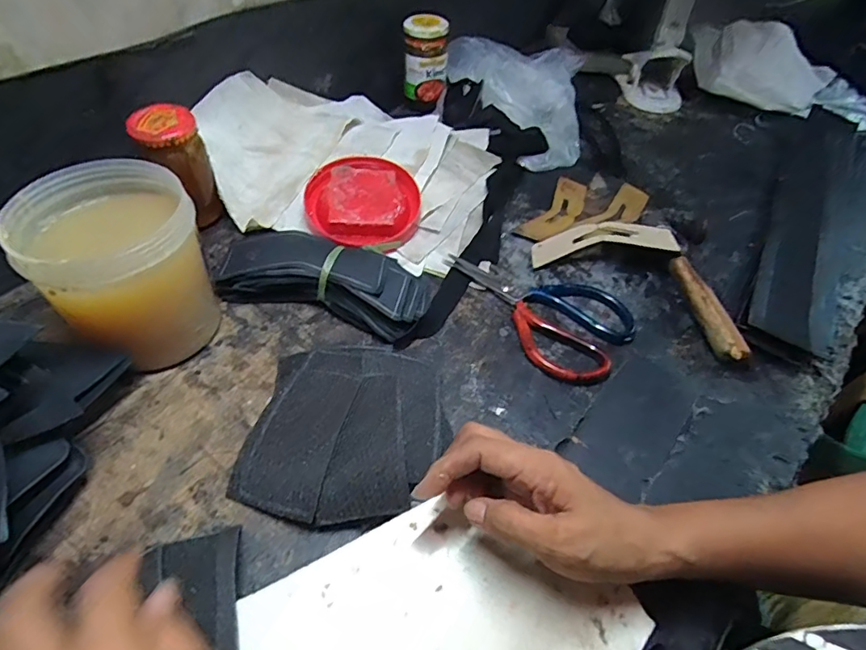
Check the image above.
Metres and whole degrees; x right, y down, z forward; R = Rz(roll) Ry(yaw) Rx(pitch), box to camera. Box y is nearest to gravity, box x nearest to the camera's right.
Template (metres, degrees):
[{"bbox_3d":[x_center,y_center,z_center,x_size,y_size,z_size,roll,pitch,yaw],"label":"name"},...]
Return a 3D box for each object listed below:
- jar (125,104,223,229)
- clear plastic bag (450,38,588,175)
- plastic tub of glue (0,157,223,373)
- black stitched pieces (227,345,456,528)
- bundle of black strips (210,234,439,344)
[{"bbox_3d":[-0.251,-0.151,0.505,0.051,0.115,0.056,2,49,-3],"label":"jar"},{"bbox_3d":[0.109,-0.313,0.697,0.187,0.068,0.237,8,49,3],"label":"clear plastic bag"},{"bbox_3d":[-0.242,-0.040,0.406,0.113,0.130,0.112,2,49,-3],"label":"plastic tub of glue"},{"bbox_3d":[-0.063,0.073,0.374,0.140,0.052,0.138,10,50,4],"label":"black stitched pieces"},{"bbox_3d":[-0.098,-0.044,0.469,0.186,0.039,0.079,15,50,8],"label":"bundle of black strips"}]

